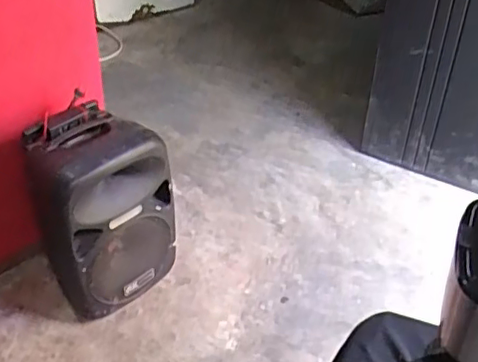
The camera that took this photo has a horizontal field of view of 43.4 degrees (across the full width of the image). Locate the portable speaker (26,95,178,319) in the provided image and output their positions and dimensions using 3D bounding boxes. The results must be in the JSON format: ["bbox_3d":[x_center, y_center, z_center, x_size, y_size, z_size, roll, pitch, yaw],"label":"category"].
[{"bbox_3d":[-0.332,0.071,1.486,0.307,0.477,0.200,-27,47,-29],"label":"portable speaker"}]

